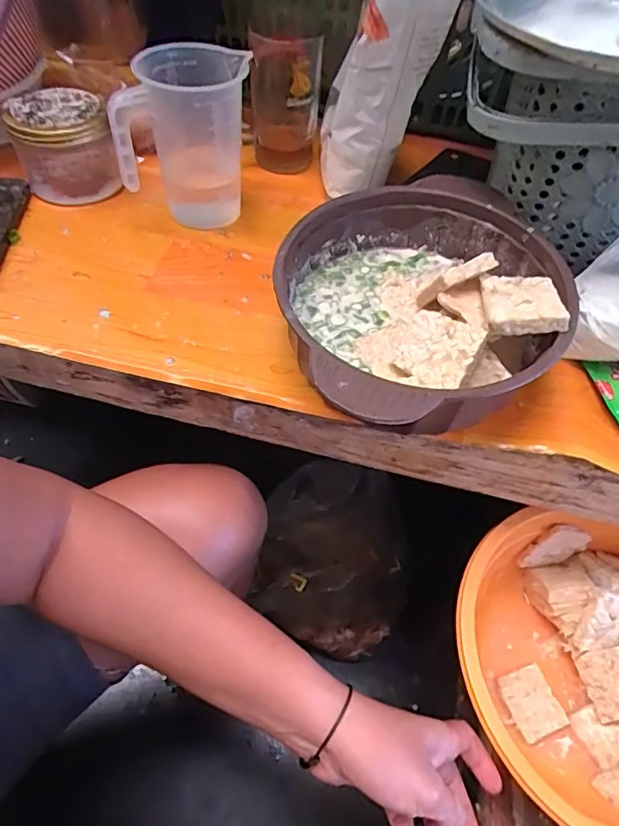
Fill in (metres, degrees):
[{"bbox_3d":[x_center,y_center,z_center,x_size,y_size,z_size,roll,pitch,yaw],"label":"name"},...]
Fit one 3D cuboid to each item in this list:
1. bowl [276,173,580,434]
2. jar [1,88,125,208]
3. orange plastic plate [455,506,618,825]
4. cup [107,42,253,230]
[{"bbox_3d":[0.077,-0.075,0.389,0.198,0.090,0.204,2,55,-3],"label":"bowl"},{"bbox_3d":[-0.242,-0.261,0.511,0.085,0.076,0.079,2,55,-3],"label":"jar"},{"bbox_3d":[0.270,0.226,0.456,0.227,0.104,0.249,2,55,-3],"label":"orange plastic plate"},{"bbox_3d":[-0.113,-0.258,0.481,0.107,0.128,0.115,1,55,-4],"label":"cup"}]

